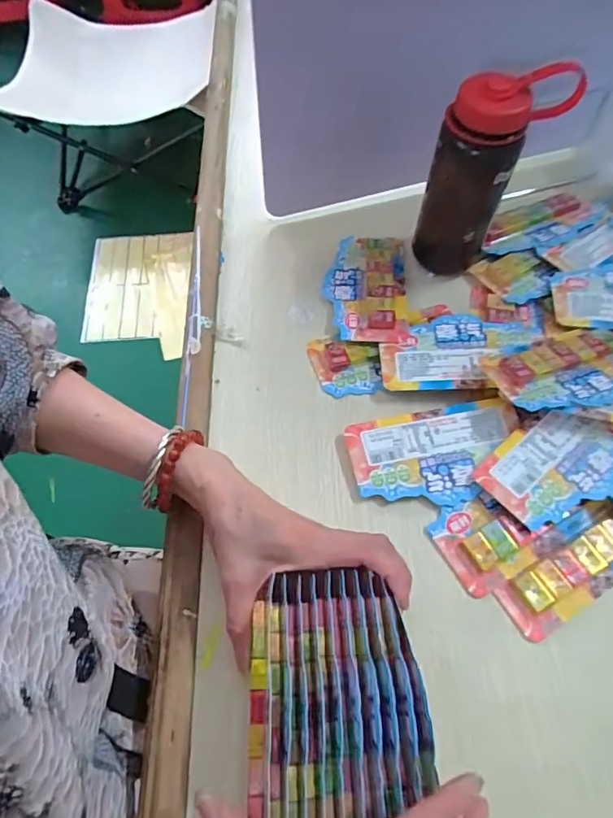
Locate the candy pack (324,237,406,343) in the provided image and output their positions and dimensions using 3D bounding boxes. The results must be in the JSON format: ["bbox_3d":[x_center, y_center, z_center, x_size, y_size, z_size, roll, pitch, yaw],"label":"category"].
[{"bbox_3d":[0.057,-0.117,0.494,0.075,0.011,0.132,2,61,2],"label":"candy pack"}]

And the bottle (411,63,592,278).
[{"bbox_3d":[0.153,-0.202,0.443,0.093,0.166,0.060,-33,66,-16],"label":"bottle"}]

